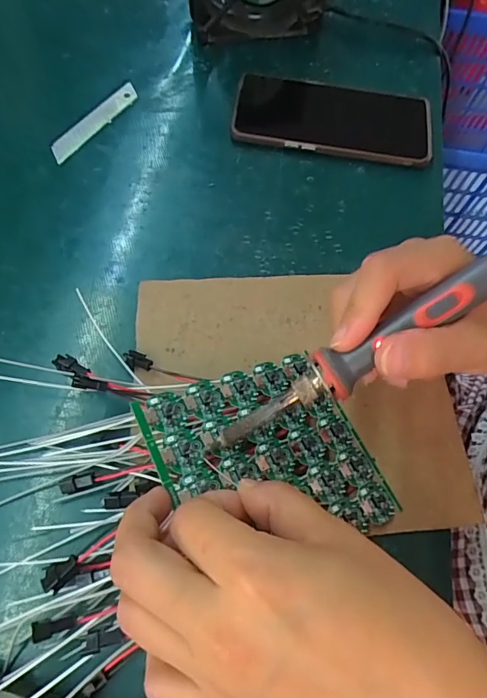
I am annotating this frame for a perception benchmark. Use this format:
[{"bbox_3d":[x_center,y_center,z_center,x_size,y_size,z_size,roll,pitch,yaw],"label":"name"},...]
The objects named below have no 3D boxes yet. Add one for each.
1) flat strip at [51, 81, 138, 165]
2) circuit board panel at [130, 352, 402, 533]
[{"bbox_3d":[-0.123,-0.190,0.369,0.020,0.004,0.100,32,68,11],"label":"flat strip"},{"bbox_3d":[0.016,0.058,0.238,0.117,0.004,0.104,-15,66,-31],"label":"circuit board panel"}]

